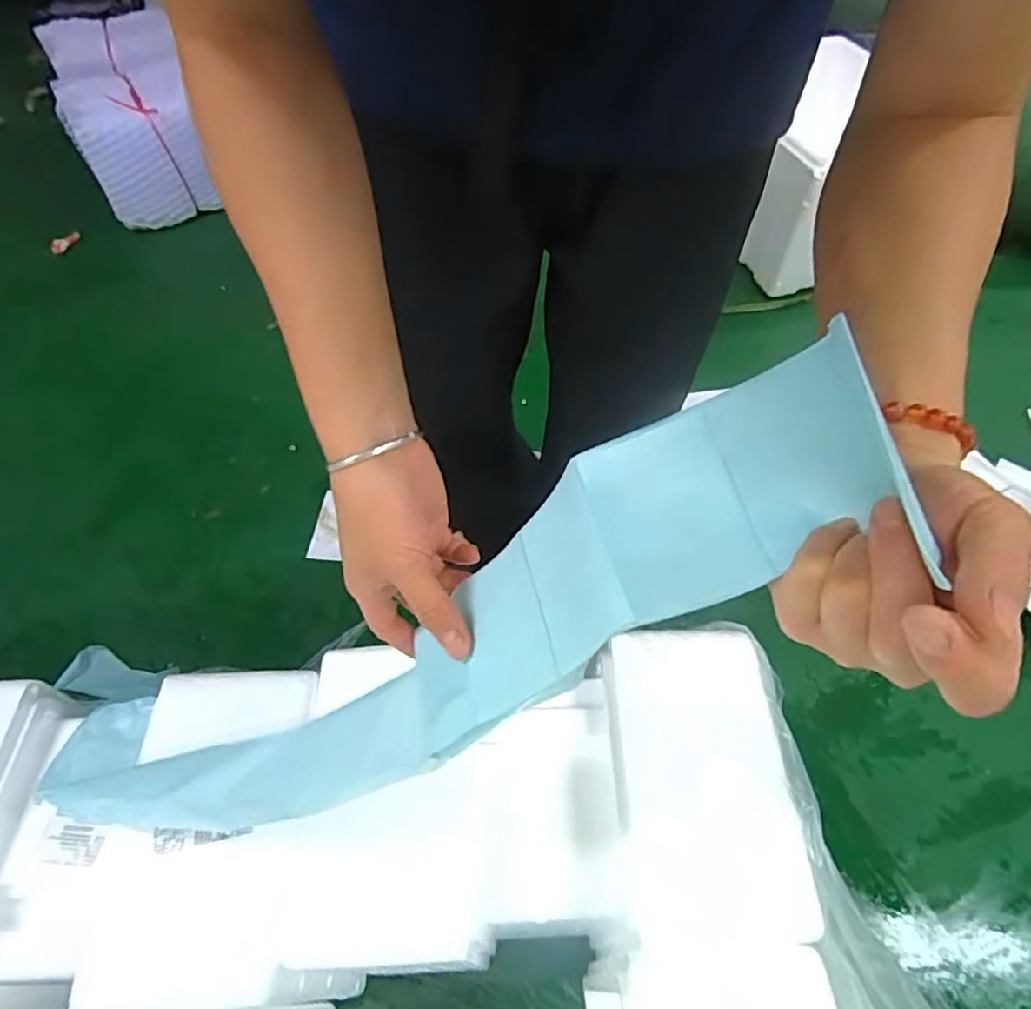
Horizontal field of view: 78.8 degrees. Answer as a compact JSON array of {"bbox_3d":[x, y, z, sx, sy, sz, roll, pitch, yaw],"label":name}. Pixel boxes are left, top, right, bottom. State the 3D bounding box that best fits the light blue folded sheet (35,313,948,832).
[{"bbox_3d":[-0.123,0.098,0.409,0.668,0.102,0.153,-31,45,32],"label":"light blue folded sheet"}]

